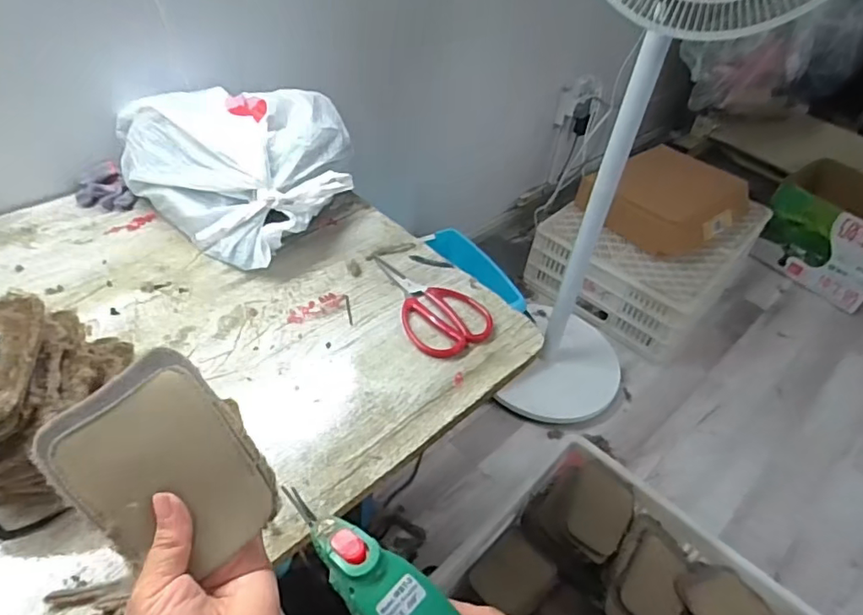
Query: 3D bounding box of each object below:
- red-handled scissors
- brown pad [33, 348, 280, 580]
[{"bbox_3d":[-0.009,-0.012,0.677,0.092,0.011,0.179,-23,50,-27],"label":"red-handled scissors"},{"bbox_3d":[-0.155,0.093,0.337,0.126,0.010,0.093,45,72,4],"label":"brown pad"}]

